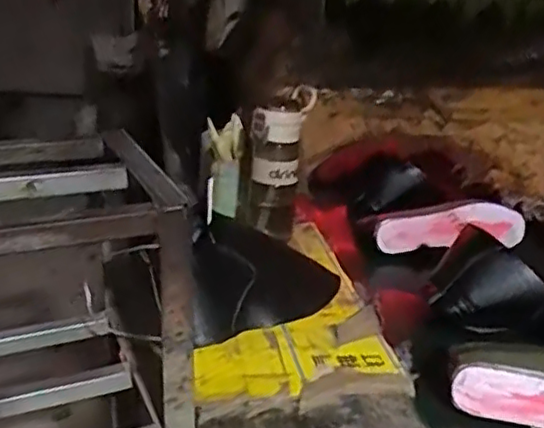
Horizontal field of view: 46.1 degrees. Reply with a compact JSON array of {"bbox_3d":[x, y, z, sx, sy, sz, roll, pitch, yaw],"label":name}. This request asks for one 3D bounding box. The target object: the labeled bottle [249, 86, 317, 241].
[{"bbox_3d":[0.013,-0.073,0.966,0.088,0.204,0.079,4,21,6],"label":"labeled bottle"}]

